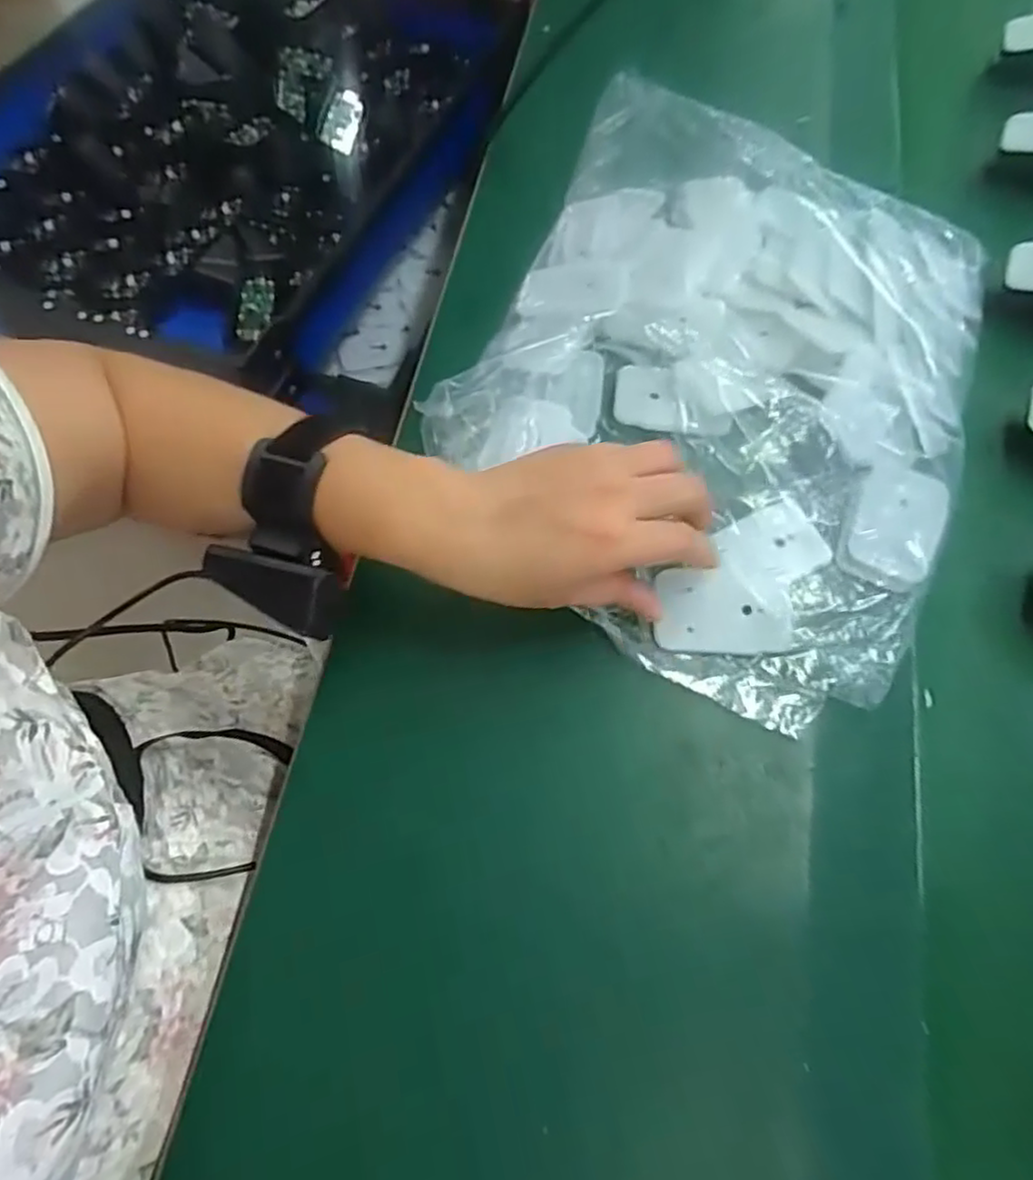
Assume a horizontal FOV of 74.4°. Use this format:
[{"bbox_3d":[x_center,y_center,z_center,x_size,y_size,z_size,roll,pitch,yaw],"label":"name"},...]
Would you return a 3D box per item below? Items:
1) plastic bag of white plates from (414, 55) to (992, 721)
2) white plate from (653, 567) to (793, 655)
[{"bbox_3d":[0.117,-0.118,0.382,0.271,0.066,0.329,21,68,8],"label":"plastic bag of white plates"},{"bbox_3d":[0.106,0.012,0.349,0.066,0.004,0.041,-1,90,9],"label":"white plate"}]

